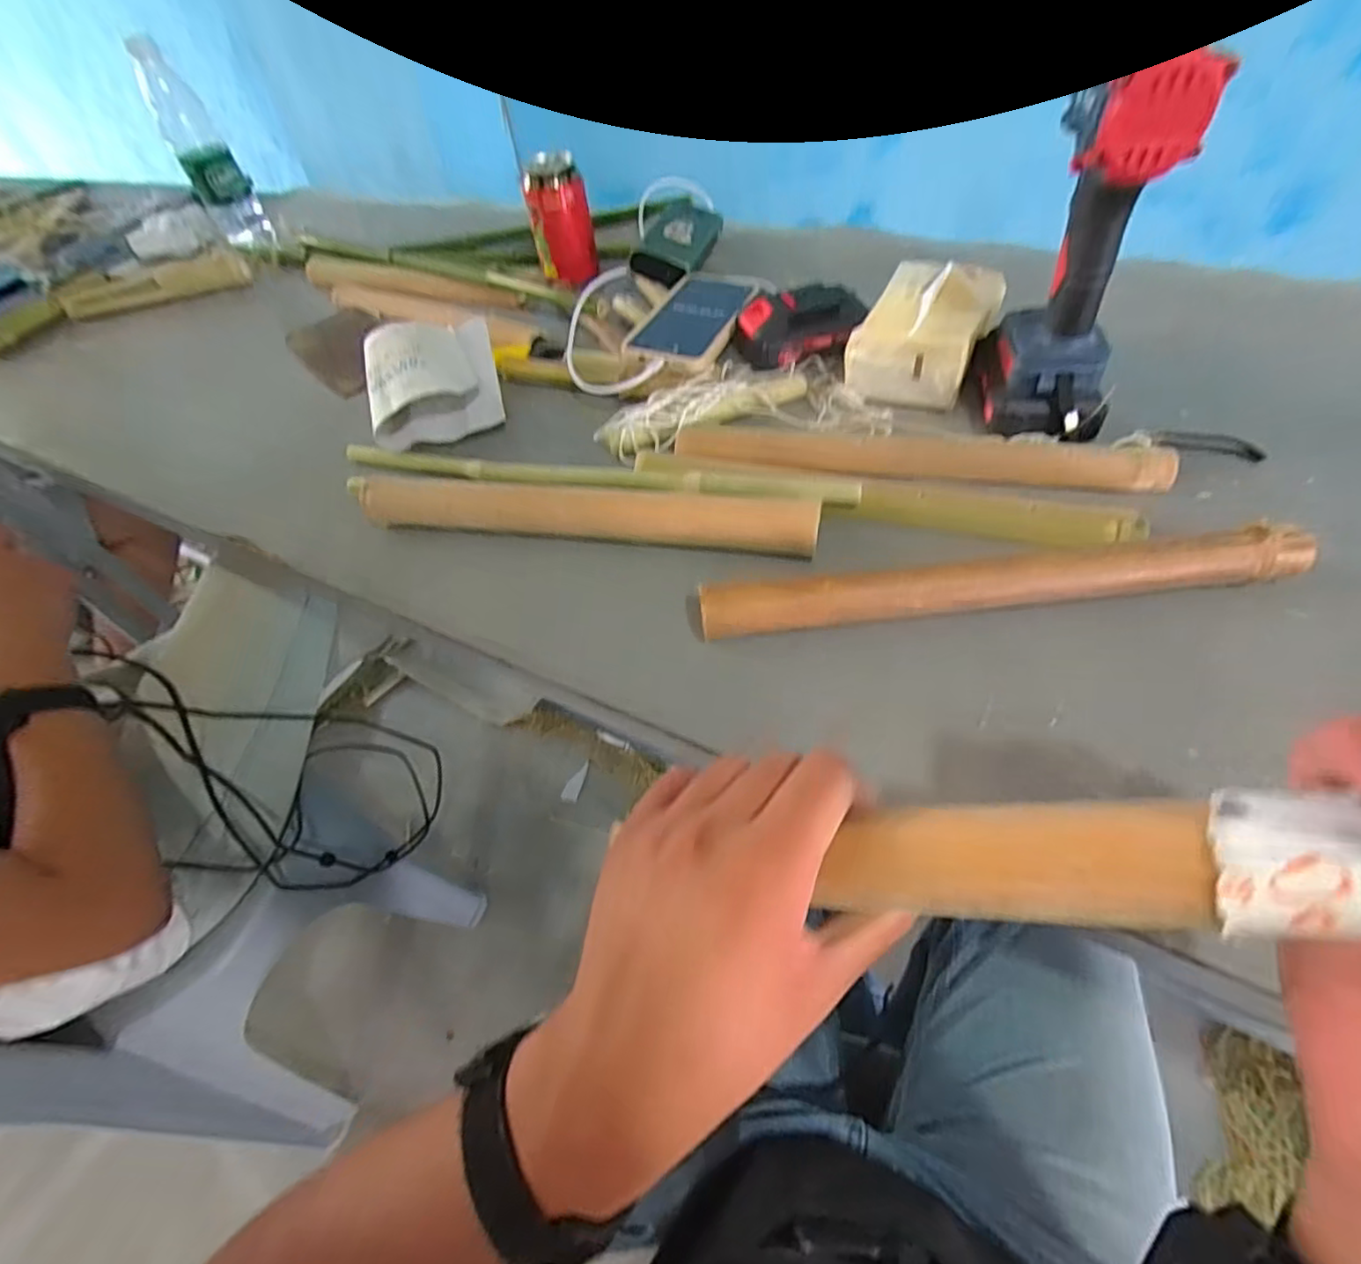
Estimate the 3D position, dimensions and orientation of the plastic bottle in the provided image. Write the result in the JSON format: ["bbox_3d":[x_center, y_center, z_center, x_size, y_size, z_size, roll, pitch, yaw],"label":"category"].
[{"bbox_3d":[-0.590,-0.594,0.787,0.062,0.195,0.061,-31,54,-18],"label":"plastic bottle"}]

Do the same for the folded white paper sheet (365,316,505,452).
[{"bbox_3d":[-0.221,-0.228,0.570,0.108,0.041,0.146,-16,51,-5],"label":"folded white paper sheet"}]

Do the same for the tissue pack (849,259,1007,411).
[{"bbox_3d":[0.204,-0.257,0.524,0.098,0.068,0.129,20,57,22],"label":"tissue pack"}]

